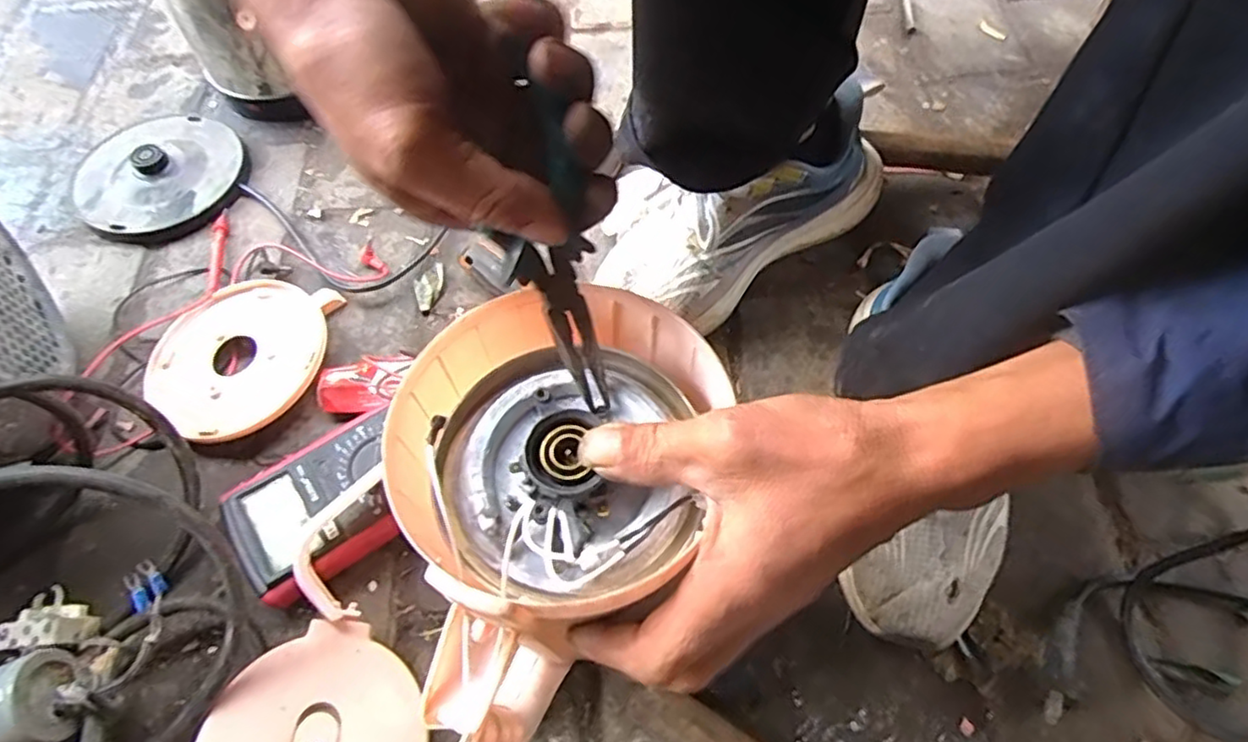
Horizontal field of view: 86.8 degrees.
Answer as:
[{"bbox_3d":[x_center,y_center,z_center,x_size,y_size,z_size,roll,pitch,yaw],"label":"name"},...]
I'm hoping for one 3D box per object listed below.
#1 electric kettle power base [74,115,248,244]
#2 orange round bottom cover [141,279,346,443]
[{"bbox_3d":[-0.422,-0.183,0.596,0.140,0.026,0.154,-34,68,-17],"label":"electric kettle power base"},{"bbox_3d":[-0.297,-0.014,0.511,0.135,0.025,0.140,0,61,0],"label":"orange round bottom cover"}]

